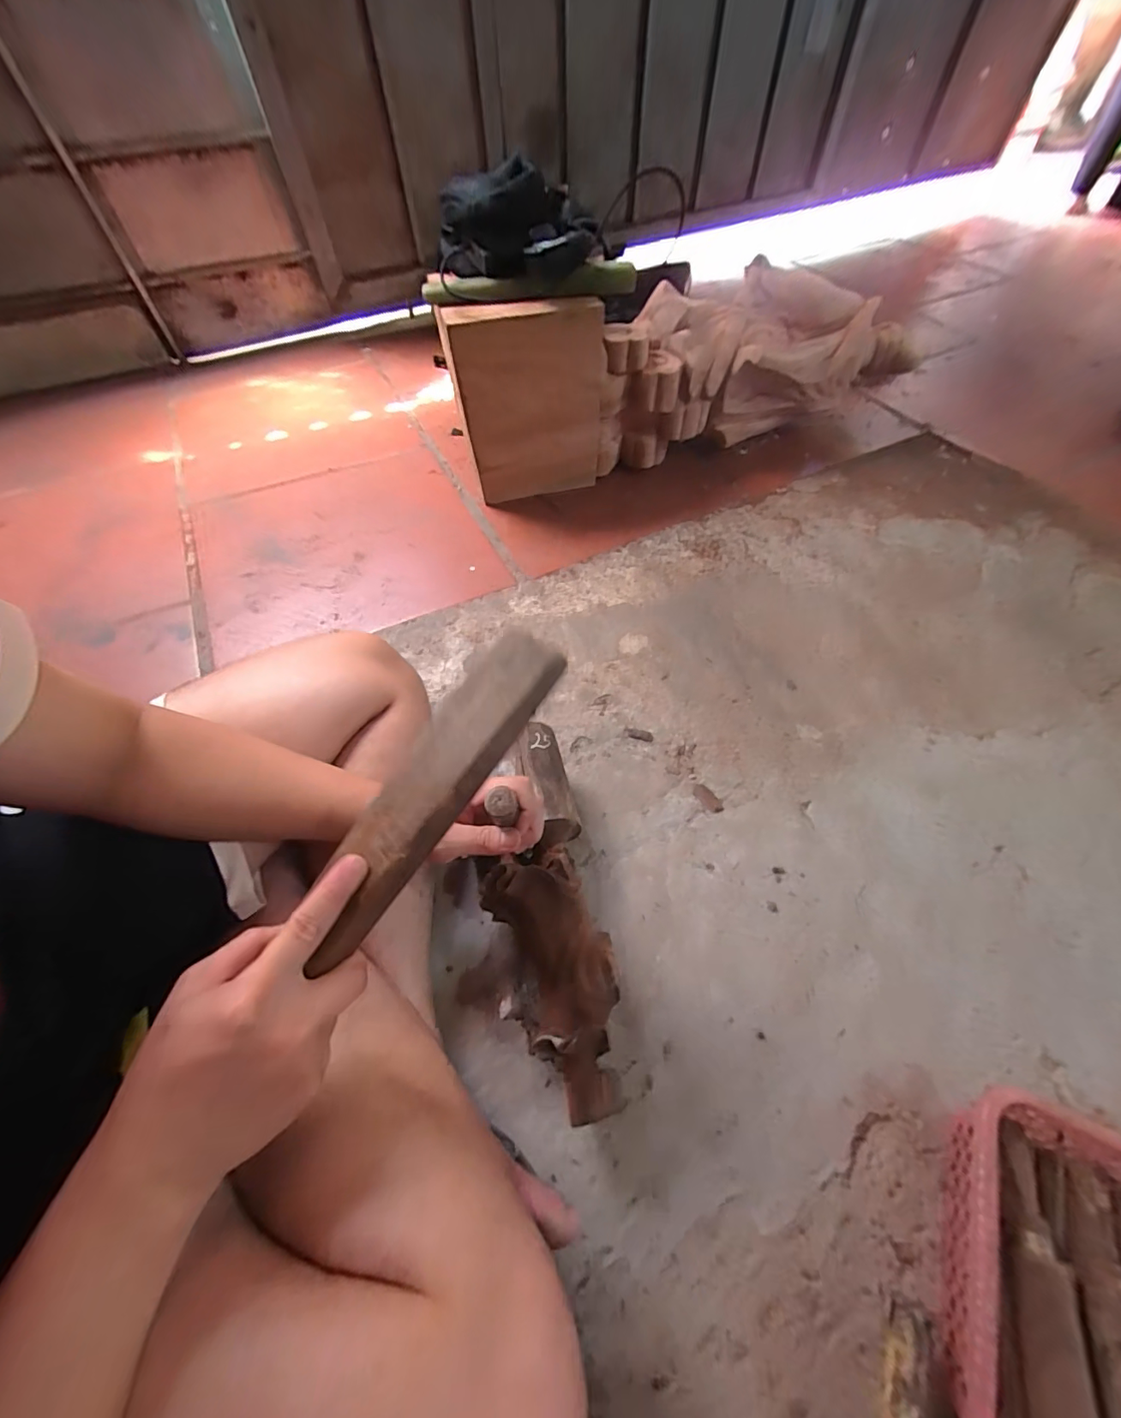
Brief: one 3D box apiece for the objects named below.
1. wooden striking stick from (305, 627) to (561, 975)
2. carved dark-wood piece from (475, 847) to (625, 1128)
[{"bbox_3d":[-0.079,0.046,0.292,0.047,0.017,0.218,32,81,22],"label":"wooden striking stick"},{"bbox_3d":[0.000,0.240,0.442,0.095,0.047,0.219,-21,60,-12],"label":"carved dark-wood piece"}]

